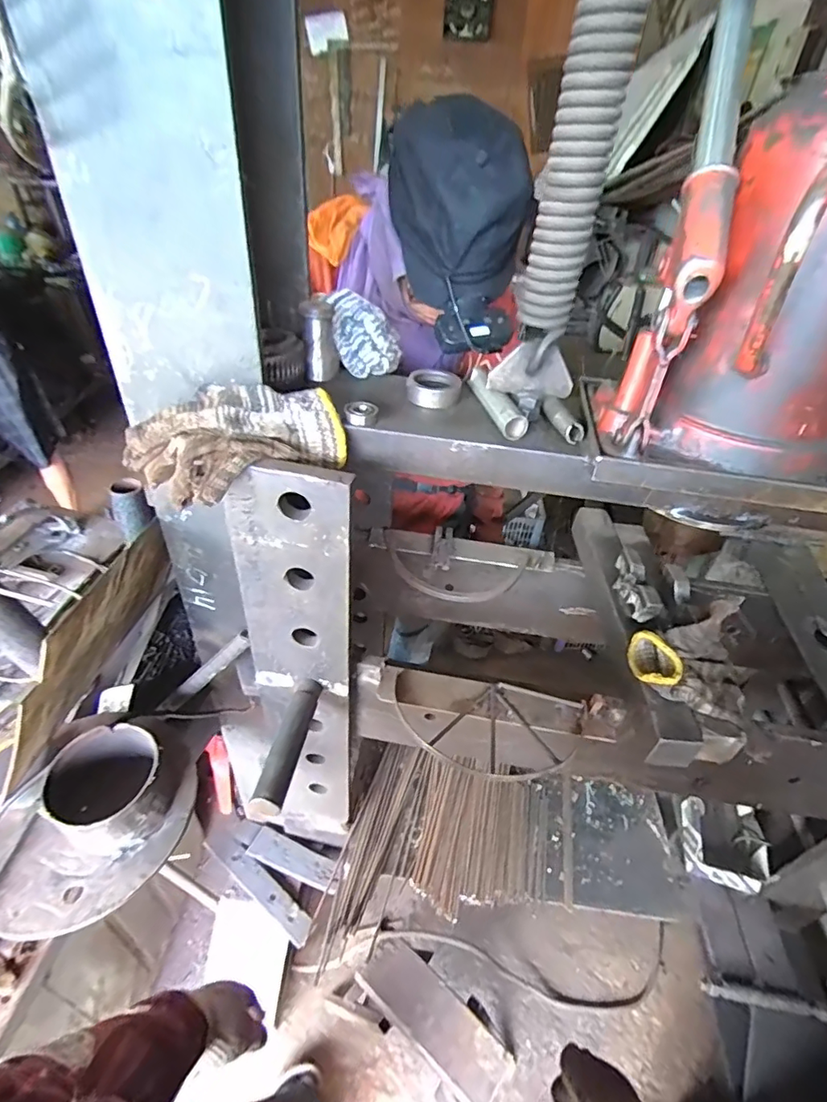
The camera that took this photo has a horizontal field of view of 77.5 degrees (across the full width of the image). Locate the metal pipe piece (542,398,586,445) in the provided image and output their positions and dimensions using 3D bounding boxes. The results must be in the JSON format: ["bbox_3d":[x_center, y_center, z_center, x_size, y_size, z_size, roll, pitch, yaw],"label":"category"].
[{"bbox_3d":[0.157,-0.137,0.539,0.022,0.022,0.059,-6,40,-13],"label":"metal pipe piece"}]

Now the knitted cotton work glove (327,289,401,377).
[{"bbox_3d":[-0.057,-0.272,0.643,0.087,0.071,0.091,-7,40,-14],"label":"knitted cotton work glove"}]

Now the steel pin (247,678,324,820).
[{"bbox_3d":[-0.146,0.221,0.602,0.032,0.033,0.170,8,39,4],"label":"steel pin"}]

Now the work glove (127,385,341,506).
[{"bbox_3d":[-0.172,-0.106,0.507,0.185,0.085,0.113,-23,46,-30],"label":"work glove"}]

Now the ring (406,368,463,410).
[{"bbox_3d":[0.023,-0.183,0.583,0.060,0.026,0.048,7,39,3],"label":"ring"}]

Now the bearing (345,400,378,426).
[{"bbox_3d":[-0.054,-0.143,0.536,0.032,0.018,0.032,4,39,-1],"label":"bearing"}]

